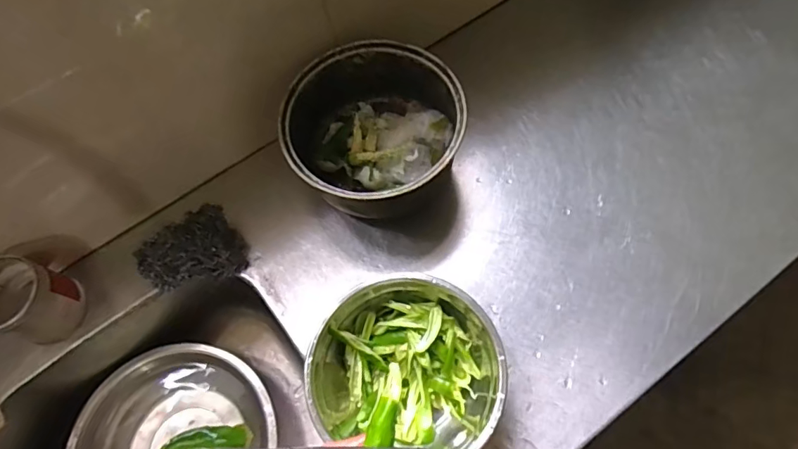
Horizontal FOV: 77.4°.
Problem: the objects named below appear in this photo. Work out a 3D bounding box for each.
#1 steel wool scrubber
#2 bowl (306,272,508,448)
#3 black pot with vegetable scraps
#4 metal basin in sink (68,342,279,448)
[{"bbox_3d":[-0.253,0.030,0.606,0.119,0.056,0.072,-15,66,-3],"label":"steel wool scrubber"},{"bbox_3d":[0.012,0.139,0.532,0.187,0.073,0.181,-1,66,3],"label":"bowl"},{"bbox_3d":[-0.031,-0.114,0.624,0.204,0.113,0.230,-15,66,-3],"label":"black pot with vegetable scraps"},{"bbox_3d":[-0.295,0.292,0.653,0.240,0.072,0.251,-1,66,3],"label":"metal basin in sink"}]

